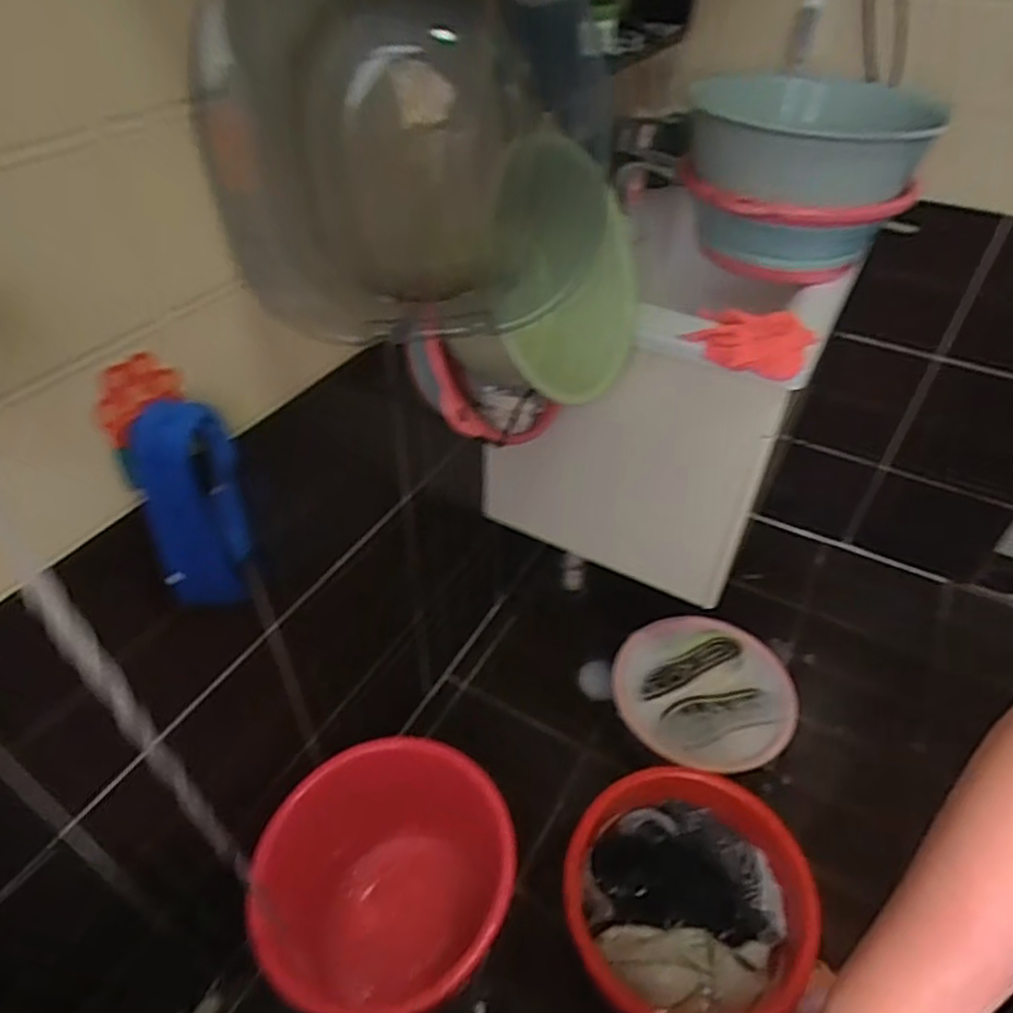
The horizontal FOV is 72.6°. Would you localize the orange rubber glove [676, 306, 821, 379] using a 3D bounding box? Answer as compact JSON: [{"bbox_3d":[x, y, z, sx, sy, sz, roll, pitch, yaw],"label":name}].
[{"bbox_3d":[0.328,-0.235,0.945,0.166,0.049,0.124,26,48,23],"label":"orange rubber glove"}]

